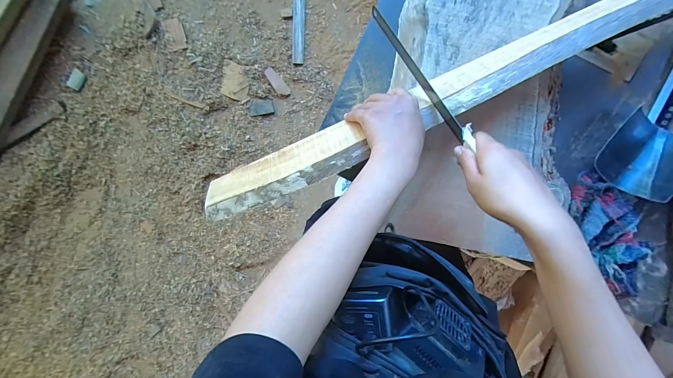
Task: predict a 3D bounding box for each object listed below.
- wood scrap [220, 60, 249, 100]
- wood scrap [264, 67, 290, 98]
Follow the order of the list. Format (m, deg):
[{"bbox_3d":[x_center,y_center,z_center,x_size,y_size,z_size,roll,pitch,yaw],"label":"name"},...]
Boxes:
[{"bbox_3d":[-0.374,-0.401,1.102,0.099,0.007,0.130,10,97,1],"label":"wood scrap"},{"bbox_3d":[-0.222,-0.395,1.105,0.047,0.009,0.120,-37,94,6],"label":"wood scrap"}]

